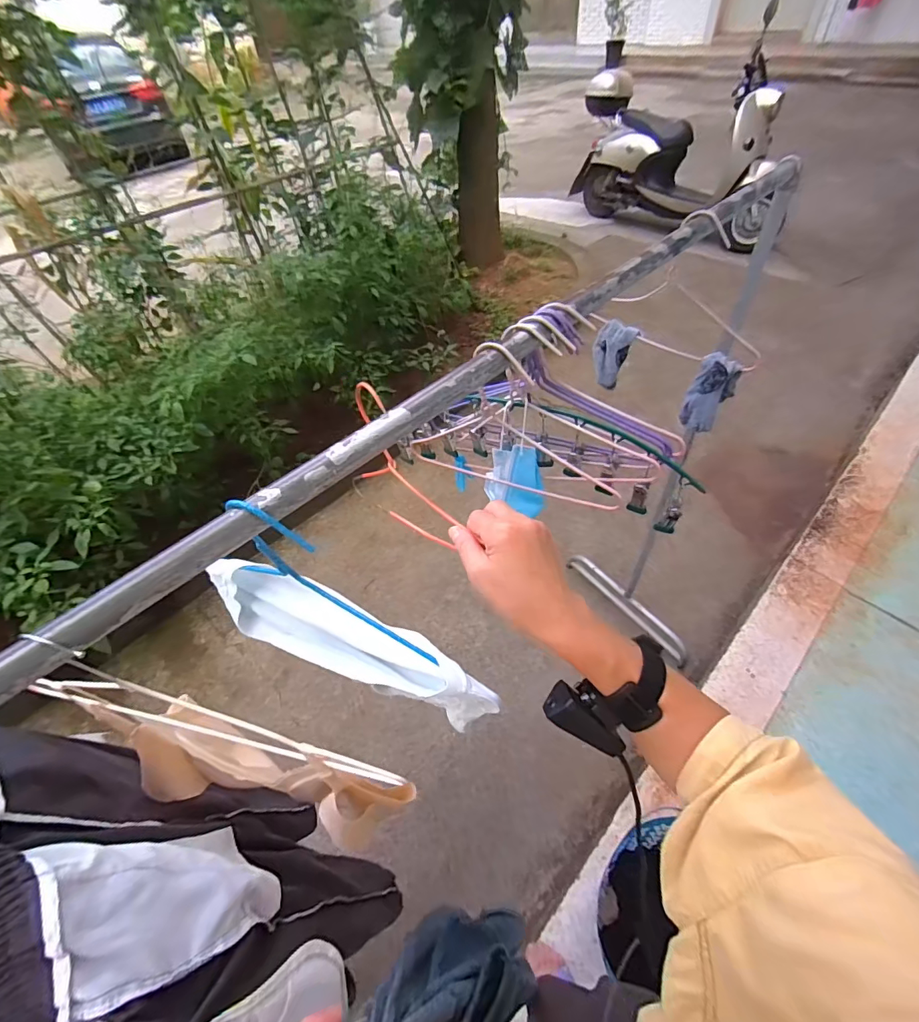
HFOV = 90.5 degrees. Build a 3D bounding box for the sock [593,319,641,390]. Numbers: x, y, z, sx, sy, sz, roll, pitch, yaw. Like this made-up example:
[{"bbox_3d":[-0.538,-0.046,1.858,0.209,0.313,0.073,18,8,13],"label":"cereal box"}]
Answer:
[{"bbox_3d":[0.256,-0.259,0.763,0.062,0.103,0.039,12,53,15],"label":"sock"}]

